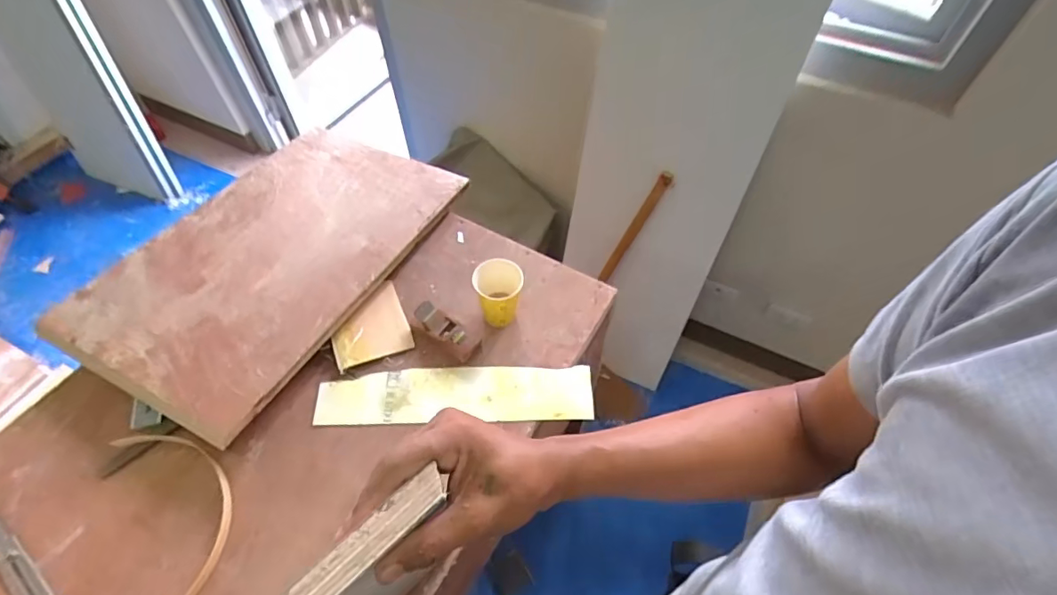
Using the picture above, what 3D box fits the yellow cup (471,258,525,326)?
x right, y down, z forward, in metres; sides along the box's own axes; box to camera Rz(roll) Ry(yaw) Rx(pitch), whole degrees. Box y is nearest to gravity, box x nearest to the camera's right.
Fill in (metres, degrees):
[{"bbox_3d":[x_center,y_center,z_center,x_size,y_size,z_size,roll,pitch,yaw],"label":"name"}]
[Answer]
[{"bbox_3d":[-0.040,-0.008,0.766,0.067,0.102,0.064,13,56,9],"label":"yellow cup"}]

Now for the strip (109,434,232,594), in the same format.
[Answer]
[{"bbox_3d":[-0.471,0.301,0.591,0.205,0.029,0.288,11,56,8],"label":"strip"}]

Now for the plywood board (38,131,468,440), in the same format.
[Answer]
[{"bbox_3d":[-0.408,-0.084,0.846,0.383,0.026,0.572,22,53,15],"label":"plywood board"}]

